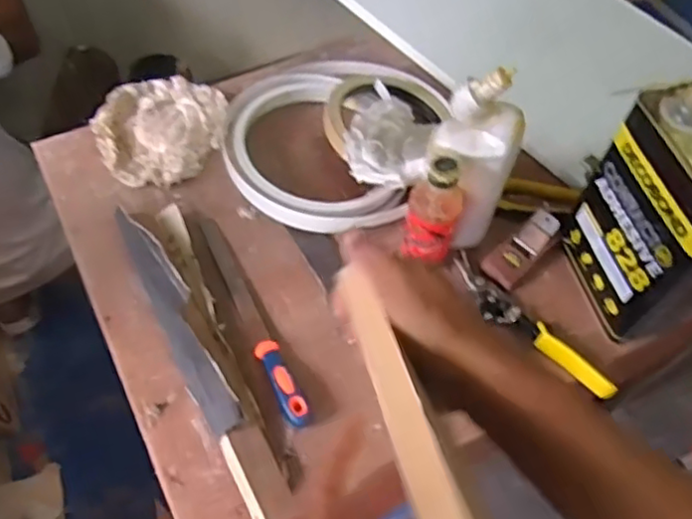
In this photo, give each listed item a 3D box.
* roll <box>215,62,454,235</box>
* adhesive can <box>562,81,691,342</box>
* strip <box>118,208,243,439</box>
[{"bbox_3d":[-0.020,-0.175,0.858,0.270,0.056,0.288,2,58,-3],"label":"roll"},{"bbox_3d":[0.332,-0.039,0.672,0.089,0.236,0.167,-14,60,-12],"label":"adhesive can"},{"bbox_3d":[-0.184,0.061,0.702,0.039,0.033,0.280,-23,62,-17],"label":"strip"}]

